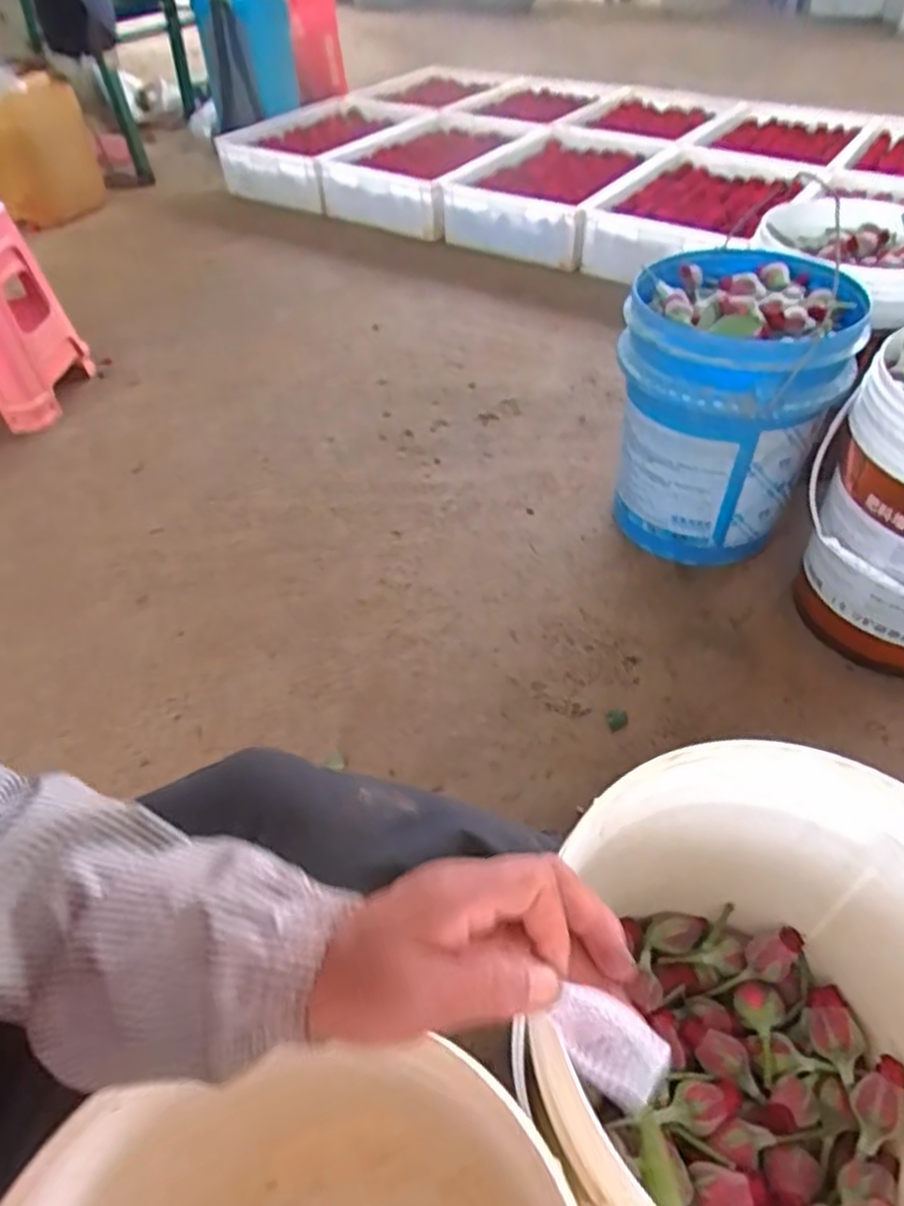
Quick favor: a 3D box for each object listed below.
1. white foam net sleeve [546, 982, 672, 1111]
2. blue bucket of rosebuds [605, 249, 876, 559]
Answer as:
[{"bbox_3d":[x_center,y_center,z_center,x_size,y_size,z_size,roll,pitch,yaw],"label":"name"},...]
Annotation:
[{"bbox_3d":[0.063,0.174,0.287,0.044,0.015,0.030,33,88,28],"label":"white foam net sleeve"},{"bbox_3d":[0.400,-0.284,1.089,0.284,0.371,0.289,-1,47,1],"label":"blue bucket of rosebuds"}]

